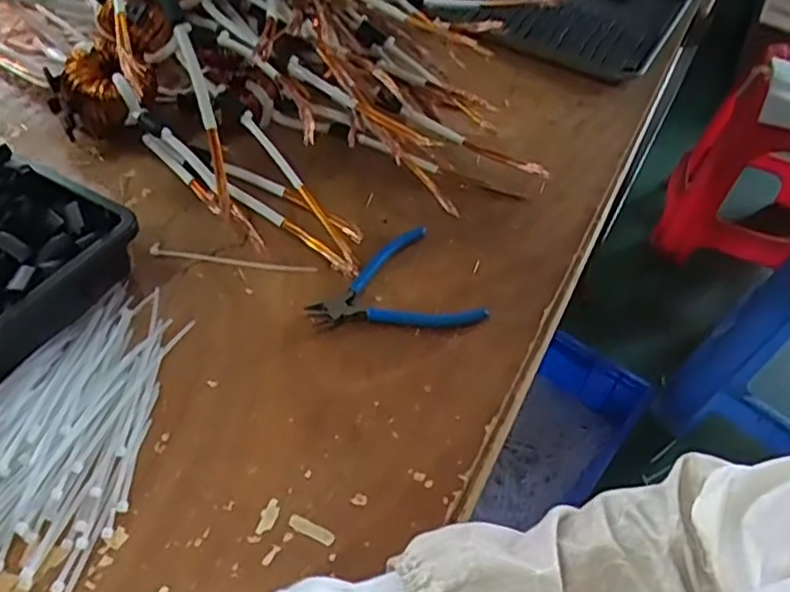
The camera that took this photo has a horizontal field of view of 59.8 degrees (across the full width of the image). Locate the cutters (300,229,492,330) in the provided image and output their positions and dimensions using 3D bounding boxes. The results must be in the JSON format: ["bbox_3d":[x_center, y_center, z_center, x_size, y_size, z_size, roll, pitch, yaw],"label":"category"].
[{"bbox_3d":[0.015,0.002,0.580,0.107,0.019,0.138,37,56,25],"label":"cutters"}]

